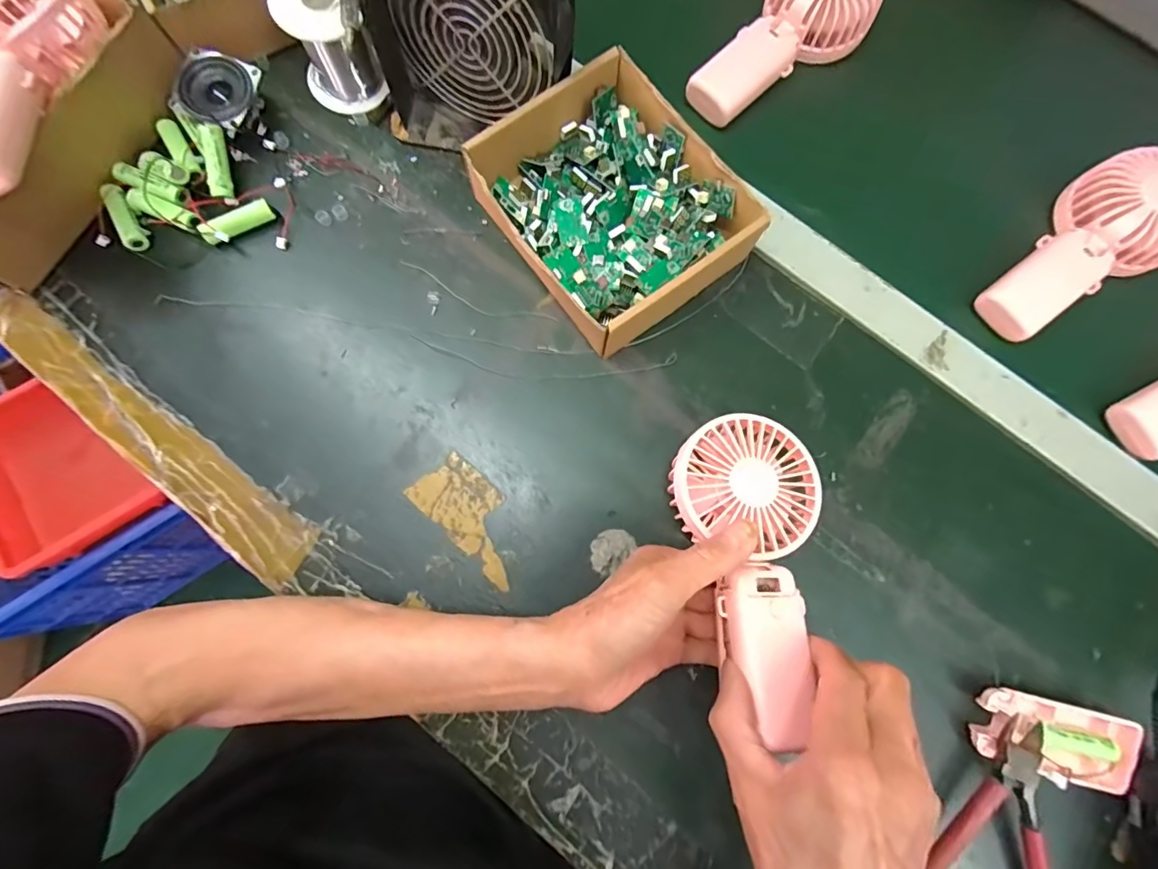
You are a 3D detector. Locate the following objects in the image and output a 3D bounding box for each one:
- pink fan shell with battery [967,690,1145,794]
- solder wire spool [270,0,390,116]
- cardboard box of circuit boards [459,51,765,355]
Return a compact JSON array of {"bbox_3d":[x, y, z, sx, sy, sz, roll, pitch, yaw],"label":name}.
[{"bbox_3d":[0.297,0.190,0.310,0.093,0.019,0.045,15,78,2],"label":"pink fan shell with battery"},{"bbox_3d":[-0.185,-0.290,0.368,0.053,0.077,0.057,0,77,-1],"label":"solder wire spool"},{"bbox_3d":[0.022,-0.155,0.348,0.144,0.056,0.162,-36,80,-8],"label":"cardboard box of circuit boards"}]

